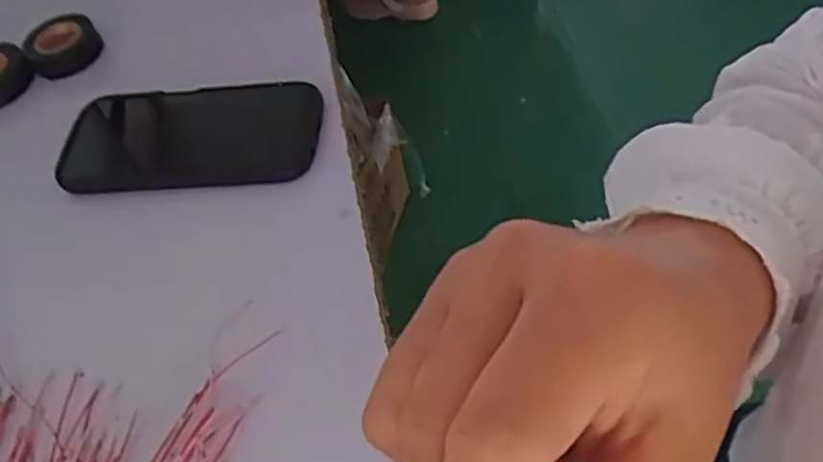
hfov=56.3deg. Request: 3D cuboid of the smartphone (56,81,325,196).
[{"bbox_3d":[-0.143,-0.065,0.508,0.169,0.015,0.085,-3,59,9],"label":"smartphone"}]

